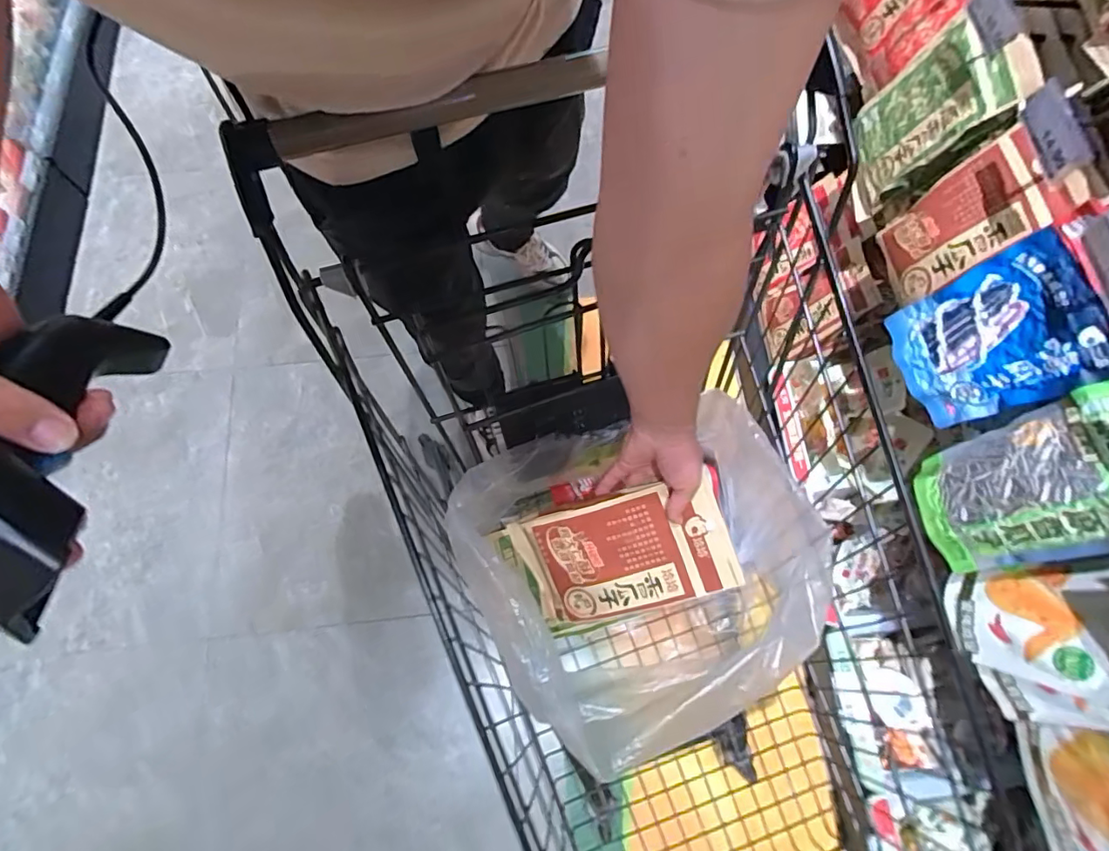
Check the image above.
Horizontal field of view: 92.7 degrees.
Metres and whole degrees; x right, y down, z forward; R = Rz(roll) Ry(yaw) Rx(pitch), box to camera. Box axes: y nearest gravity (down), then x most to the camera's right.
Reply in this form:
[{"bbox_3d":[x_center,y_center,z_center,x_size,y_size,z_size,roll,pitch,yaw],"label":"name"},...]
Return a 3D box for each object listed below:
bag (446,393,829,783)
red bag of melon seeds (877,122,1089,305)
[{"bbox_3d":[0.093,0.168,0.628,0.347,0.235,0.324,-24,74,-9],"label":"bag"},{"bbox_3d":[0.524,-0.267,0.681,0.020,0.225,0.137,8,71,-19],"label":"red bag of melon seeds"}]

